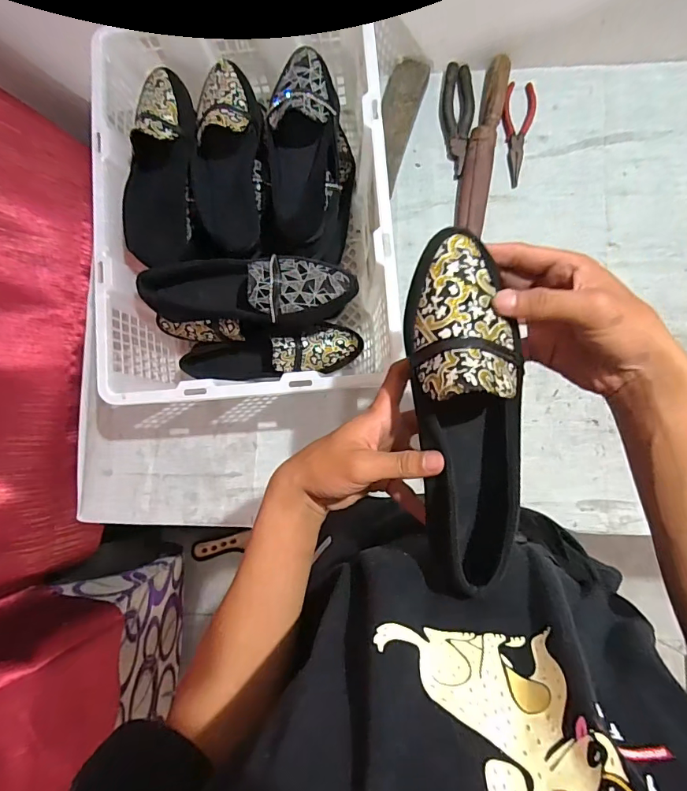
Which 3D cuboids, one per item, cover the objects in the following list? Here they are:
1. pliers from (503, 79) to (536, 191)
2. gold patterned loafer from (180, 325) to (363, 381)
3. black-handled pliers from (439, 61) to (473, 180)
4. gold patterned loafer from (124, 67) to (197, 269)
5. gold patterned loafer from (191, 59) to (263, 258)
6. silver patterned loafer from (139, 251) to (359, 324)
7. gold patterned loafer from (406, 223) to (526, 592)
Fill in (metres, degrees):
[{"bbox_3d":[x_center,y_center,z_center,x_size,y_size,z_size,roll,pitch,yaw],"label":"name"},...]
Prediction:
[{"bbox_3d":[0.253,-0.385,0.665,0.045,0.013,0.150,10,86,6],"label":"pliers"},{"bbox_3d":[-0.099,-0.062,0.630,0.239,0.079,0.070,-3,85,5],"label":"gold patterned loafer"},{"bbox_3d":[0.167,-0.409,0.671,0.047,0.019,0.162,3,85,5],"label":"black-handled pliers"},{"bbox_3d":[-0.224,-0.285,0.552,0.085,0.060,0.251,5,86,5],"label":"gold patterned loafer"},{"bbox_3d":[-0.140,-0.298,0.561,0.094,0.070,0.234,1,85,5],"label":"gold patterned loafer"},{"bbox_3d":[-0.112,-0.129,0.556,0.253,0.085,0.086,6,86,5],"label":"silver patterned loafer"},{"bbox_3d":[0.088,0.007,0.311,0.075,0.063,0.240,-4,90,5],"label":"gold patterned loafer"}]

